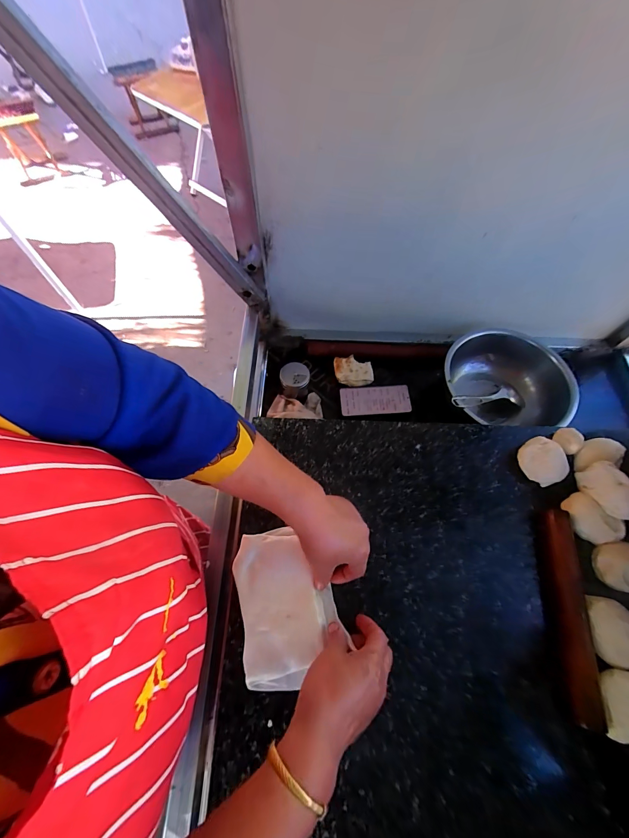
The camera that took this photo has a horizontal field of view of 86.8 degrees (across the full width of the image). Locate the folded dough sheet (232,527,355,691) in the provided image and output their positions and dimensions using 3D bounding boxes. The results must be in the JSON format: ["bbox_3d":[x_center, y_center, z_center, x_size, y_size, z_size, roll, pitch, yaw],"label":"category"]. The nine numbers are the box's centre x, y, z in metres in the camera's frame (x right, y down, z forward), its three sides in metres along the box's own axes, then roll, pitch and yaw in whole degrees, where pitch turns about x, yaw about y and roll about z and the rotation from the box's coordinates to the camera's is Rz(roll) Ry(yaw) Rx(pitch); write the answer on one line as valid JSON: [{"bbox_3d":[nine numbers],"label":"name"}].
[{"bbox_3d":[-0.037,0.227,0.413,0.115,0.015,0.168,-11,65,-5],"label":"folded dough sheet"}]

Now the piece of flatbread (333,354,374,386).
[{"bbox_3d":[0.093,-0.113,0.785,0.091,0.017,0.076,1,61,0],"label":"piece of flatbread"}]

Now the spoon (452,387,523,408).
[{"bbox_3d":[0.368,-0.041,0.709,0.208,0.025,0.046,-5,64,-22],"label":"spoon"}]

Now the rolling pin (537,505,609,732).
[{"bbox_3d":[0.311,0.231,0.406,0.035,0.031,0.227,5,65,2],"label":"rolling pin"}]

